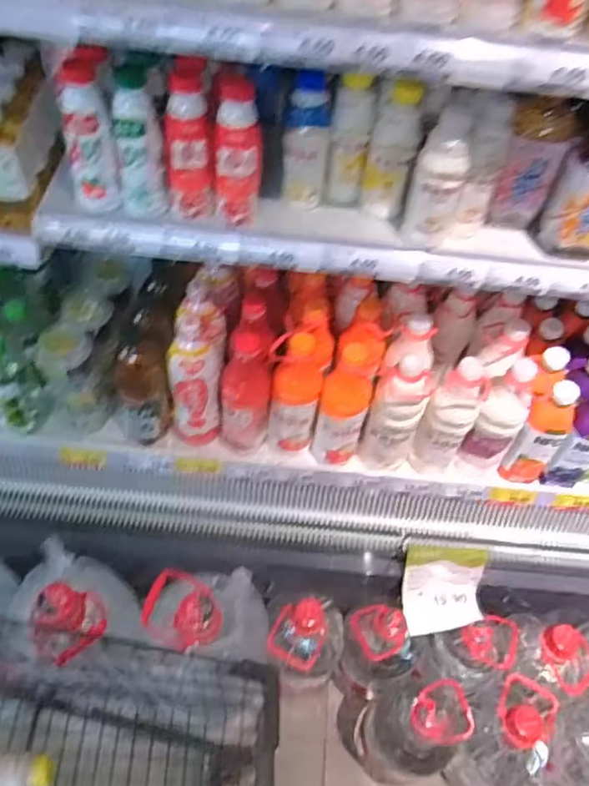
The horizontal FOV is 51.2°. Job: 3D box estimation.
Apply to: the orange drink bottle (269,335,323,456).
[{"bbox_3d":[0.000,0.001,1.133,0.091,0.251,0.101,8,54,1],"label":"orange drink bottle"}]

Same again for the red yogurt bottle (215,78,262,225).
[{"bbox_3d":[-0.079,-0.329,0.849,0.063,0.179,0.067,-3,54,-8],"label":"red yogurt bottle"}]

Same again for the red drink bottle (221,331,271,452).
[{"bbox_3d":[-0.089,0.002,1.128,0.088,0.263,0.078,4,54,-2],"label":"red drink bottle"}]

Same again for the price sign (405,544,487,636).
[{"bbox_3d":[0.280,0.370,1.152,0.144,0.014,0.169,1,97,5],"label":"price sign"}]

